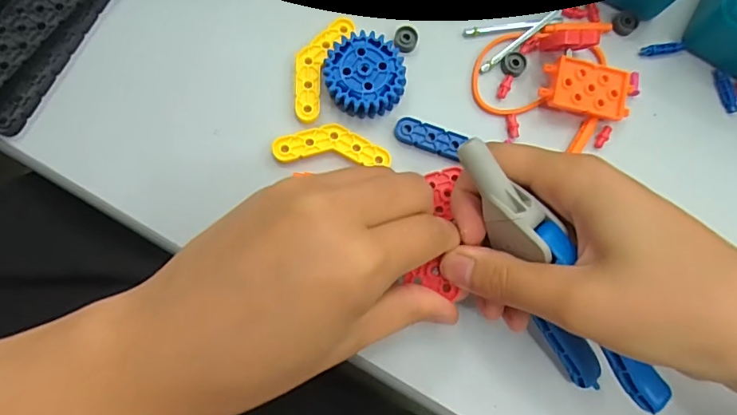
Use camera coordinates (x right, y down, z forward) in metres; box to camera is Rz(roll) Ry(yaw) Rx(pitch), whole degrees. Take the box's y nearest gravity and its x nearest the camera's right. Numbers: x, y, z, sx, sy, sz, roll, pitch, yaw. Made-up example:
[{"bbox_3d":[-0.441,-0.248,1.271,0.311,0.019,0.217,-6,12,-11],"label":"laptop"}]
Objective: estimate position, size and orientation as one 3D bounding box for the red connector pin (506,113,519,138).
[{"bbox_3d":[0.075,-0.043,0.262,0.006,0.004,0.012,-5,82,-5],"label":"red connector pin"}]

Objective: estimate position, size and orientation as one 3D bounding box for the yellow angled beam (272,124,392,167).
[{"bbox_3d":[-0.018,-0.032,0.252,0.057,0.007,0.020,3,81,-4],"label":"yellow angled beam"}]

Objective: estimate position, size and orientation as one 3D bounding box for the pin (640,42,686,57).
[{"bbox_3d":[0.163,-0.087,0.278,0.027,0.005,0.006,-10,82,-5],"label":"pin"}]

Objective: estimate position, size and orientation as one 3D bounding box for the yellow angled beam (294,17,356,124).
[{"bbox_3d":[-0.026,-0.072,0.258,0.020,0.009,0.058,22,81,-1],"label":"yellow angled beam"}]

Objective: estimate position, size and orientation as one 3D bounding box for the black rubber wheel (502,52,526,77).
[{"bbox_3d":[0.077,-0.076,0.267,0.012,0.004,0.013,1,82,-4],"label":"black rubber wheel"}]

